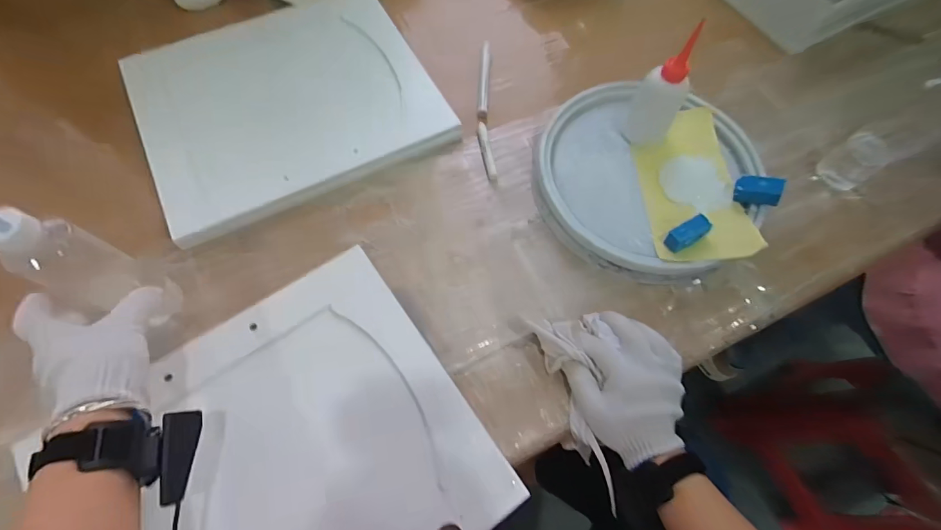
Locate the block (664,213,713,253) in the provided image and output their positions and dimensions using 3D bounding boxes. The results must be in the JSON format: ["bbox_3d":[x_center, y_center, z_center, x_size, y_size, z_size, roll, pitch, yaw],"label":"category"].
[{"bbox_3d":[0.265,-0.038,0.515,0.055,0.026,0.026,-32,71,-15],"label":"block"}]

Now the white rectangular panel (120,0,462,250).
[{"bbox_3d":[-0.259,-0.241,0.603,0.386,0.028,0.335,-26,70,-13],"label":"white rectangular panel"}]

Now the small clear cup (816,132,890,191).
[{"bbox_3d":[0.528,-0.143,0.587,0.038,0.077,0.048,5,66,0],"label":"small clear cup"}]

